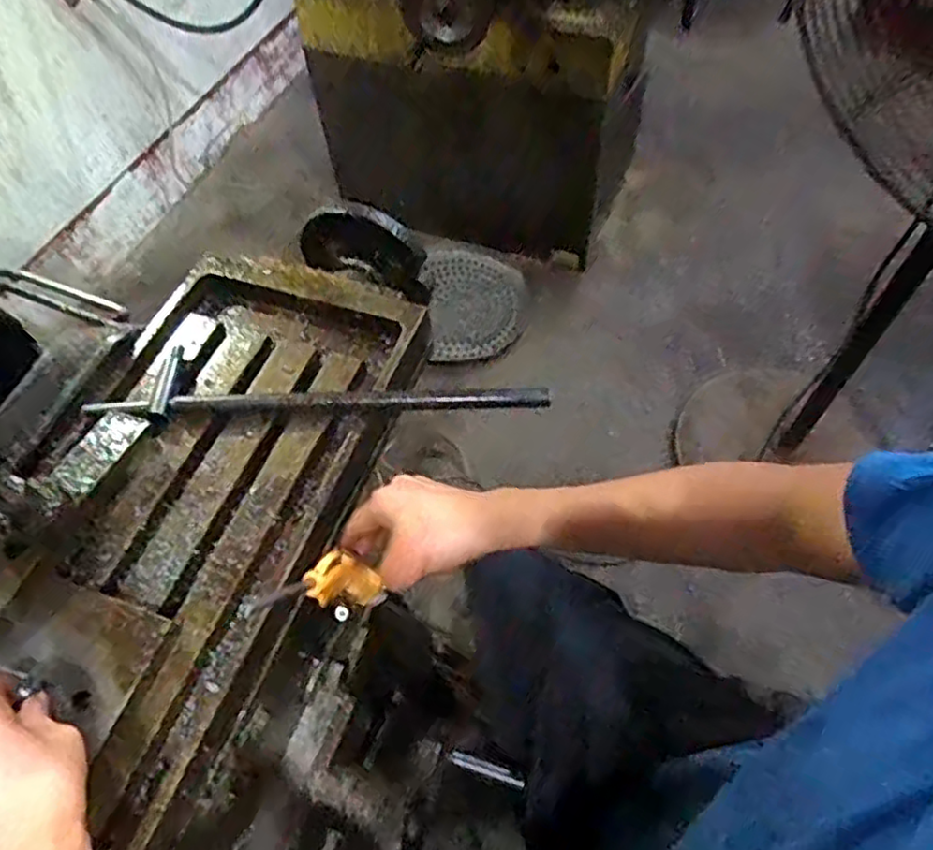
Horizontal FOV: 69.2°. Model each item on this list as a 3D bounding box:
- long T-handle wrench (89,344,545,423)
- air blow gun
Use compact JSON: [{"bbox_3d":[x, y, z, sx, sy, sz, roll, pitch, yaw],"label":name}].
[{"bbox_3d":[-0.121,-0.040,0.575,0.373,0.021,0.072,-2,57,2],"label":"long T-handle wrench"},{"bbox_3d":[-0.110,0.120,0.503,0.119,0.024,0.044,2,45,-46],"label":"air blow gun"}]

